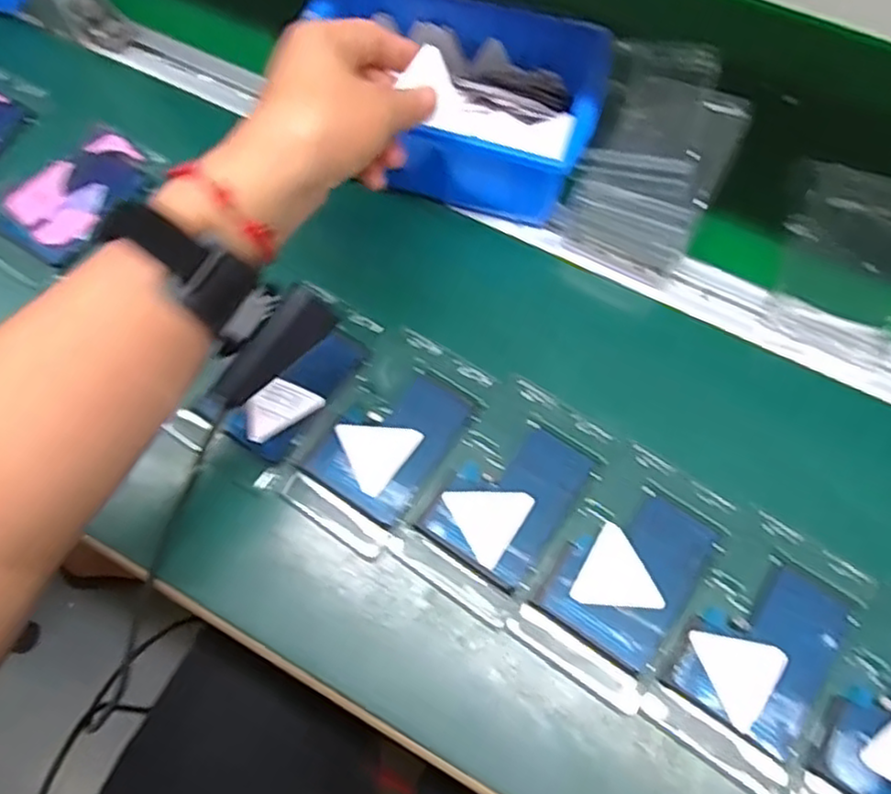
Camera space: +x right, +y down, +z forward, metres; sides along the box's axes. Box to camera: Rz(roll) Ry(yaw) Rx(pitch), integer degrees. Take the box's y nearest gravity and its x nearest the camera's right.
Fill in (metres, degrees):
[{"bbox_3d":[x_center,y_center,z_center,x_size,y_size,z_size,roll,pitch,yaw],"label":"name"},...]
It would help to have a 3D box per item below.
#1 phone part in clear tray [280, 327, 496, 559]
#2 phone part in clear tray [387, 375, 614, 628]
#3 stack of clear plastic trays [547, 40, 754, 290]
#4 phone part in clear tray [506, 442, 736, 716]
[{"bbox_3d":[-0.032,0.024,0.403,0.071,0.016,0.125,32,68,14],"label":"phone part in clear tray"},{"bbox_3d":[0.034,0.053,0.380,0.075,0.008,0.123,32,69,14],"label":"phone part in clear tray"},{"bbox_3d":[0.139,-0.159,0.464,0.095,0.068,0.143,23,67,10],"label":"stack of clear plastic trays"},{"bbox_3d":[0.097,0.090,0.365,0.071,0.005,0.124,33,69,14],"label":"phone part in clear tray"}]

